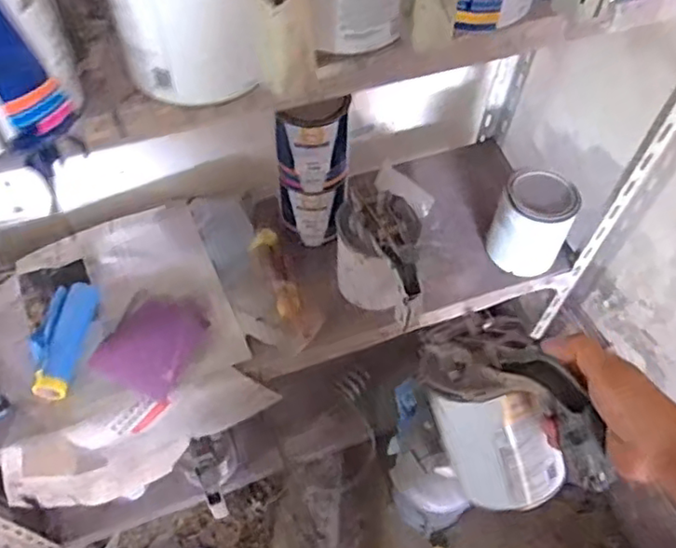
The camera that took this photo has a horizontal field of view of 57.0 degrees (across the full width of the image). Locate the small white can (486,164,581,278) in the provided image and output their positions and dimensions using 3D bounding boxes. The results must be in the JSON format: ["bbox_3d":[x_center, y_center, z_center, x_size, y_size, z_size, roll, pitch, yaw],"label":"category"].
[{"bbox_3d":[0.291,-0.078,0.927,0.105,0.130,0.102,2,53,-3],"label":"small white can"}]

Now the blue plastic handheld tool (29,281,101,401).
[{"bbox_3d":[-0.379,0.084,0.847,0.069,0.037,0.170,7,53,1],"label":"blue plastic handheld tool"}]

